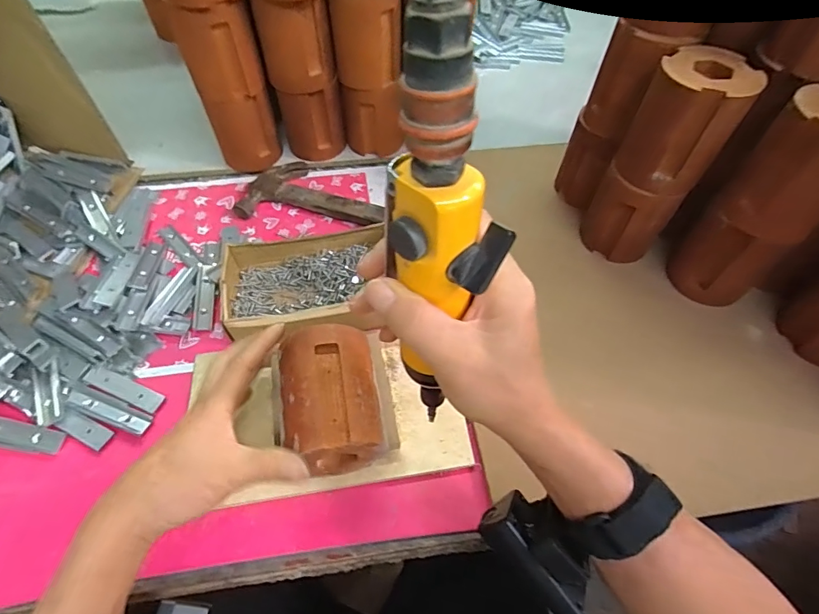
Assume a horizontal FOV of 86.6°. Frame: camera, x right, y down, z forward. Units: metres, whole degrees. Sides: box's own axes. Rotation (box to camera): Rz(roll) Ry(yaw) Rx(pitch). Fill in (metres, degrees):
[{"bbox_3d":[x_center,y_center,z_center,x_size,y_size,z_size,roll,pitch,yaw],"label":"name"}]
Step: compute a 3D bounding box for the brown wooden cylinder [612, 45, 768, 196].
[{"bbox_3d":[0.244,-0.164,0.391,0.078,0.099,0.077,29,61,16],"label":"brown wooden cylinder"}]

